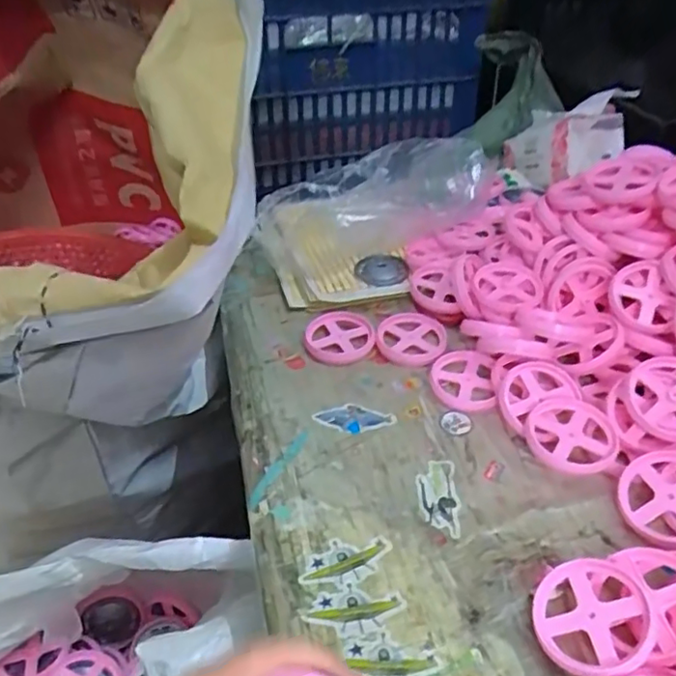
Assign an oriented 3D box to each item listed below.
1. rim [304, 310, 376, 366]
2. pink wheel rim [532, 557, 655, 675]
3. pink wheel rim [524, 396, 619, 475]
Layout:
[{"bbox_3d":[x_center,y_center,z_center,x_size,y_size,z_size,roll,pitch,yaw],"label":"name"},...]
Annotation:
[{"bbox_3d":[0.001,-0.002,0.572,0.063,0.009,0.067,-7,38,-4],"label":"rim"},{"bbox_3d":[0.143,0.159,0.344,0.063,0.011,0.063,-27,35,11],"label":"pink wheel rim"},{"bbox_3d":[0.171,0.072,0.449,0.061,0.011,0.064,-5,44,5],"label":"pink wheel rim"}]

